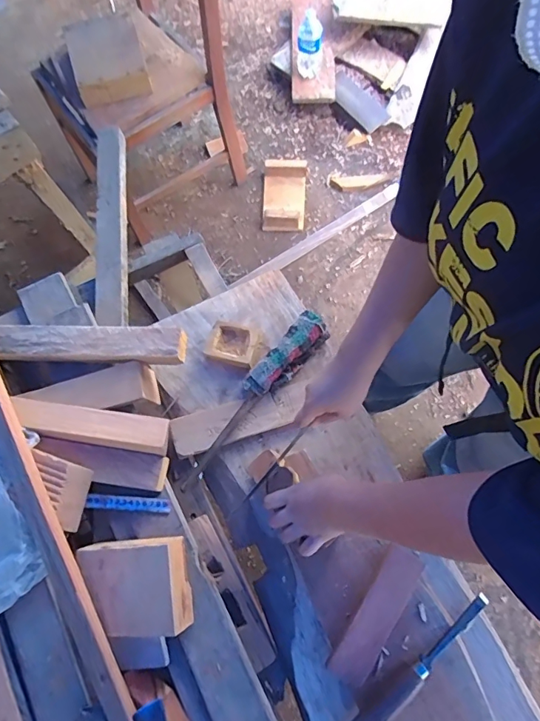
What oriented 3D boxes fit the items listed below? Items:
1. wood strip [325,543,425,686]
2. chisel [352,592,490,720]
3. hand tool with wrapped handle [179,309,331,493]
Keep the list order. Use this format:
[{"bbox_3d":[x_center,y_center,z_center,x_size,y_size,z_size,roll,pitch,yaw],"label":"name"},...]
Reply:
[{"bbox_3d":[0.143,0.338,0.602,0.051,0.016,0.179,31,76,13],"label":"wood strip"},{"bbox_3d":[0.195,0.401,0.581,0.256,0.029,0.023,-38,73,-9],"label":"chisel"},{"bbox_3d":[-0.031,0.056,0.717,0.058,0.027,0.337,40,78,15],"label":"hand tool with wrapped handle"}]

